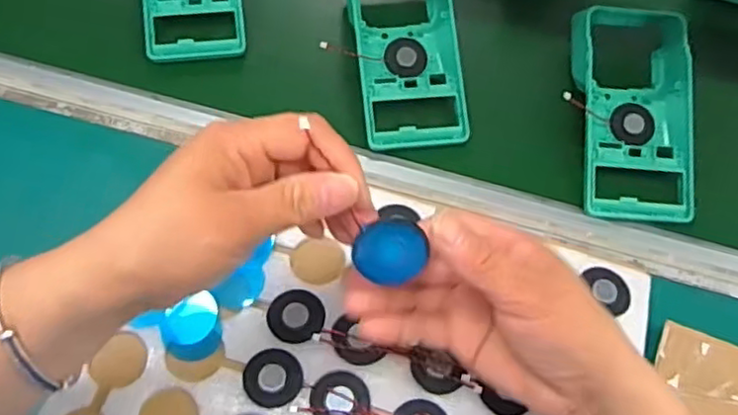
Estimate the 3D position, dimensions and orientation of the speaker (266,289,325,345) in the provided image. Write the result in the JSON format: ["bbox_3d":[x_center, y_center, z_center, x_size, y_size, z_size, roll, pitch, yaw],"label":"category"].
[{"bbox_3d":[-0.044,0.065,0.400,0.034,0.004,0.033,1,62,-3],"label":"speaker"}]

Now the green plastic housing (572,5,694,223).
[{"bbox_3d":[0.206,-0.076,0.519,0.090,0.054,0.175,2,62,-2],"label":"green plastic housing"}]

